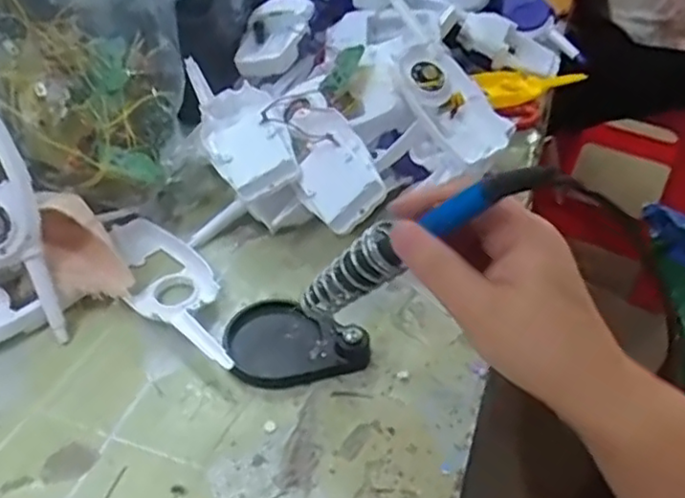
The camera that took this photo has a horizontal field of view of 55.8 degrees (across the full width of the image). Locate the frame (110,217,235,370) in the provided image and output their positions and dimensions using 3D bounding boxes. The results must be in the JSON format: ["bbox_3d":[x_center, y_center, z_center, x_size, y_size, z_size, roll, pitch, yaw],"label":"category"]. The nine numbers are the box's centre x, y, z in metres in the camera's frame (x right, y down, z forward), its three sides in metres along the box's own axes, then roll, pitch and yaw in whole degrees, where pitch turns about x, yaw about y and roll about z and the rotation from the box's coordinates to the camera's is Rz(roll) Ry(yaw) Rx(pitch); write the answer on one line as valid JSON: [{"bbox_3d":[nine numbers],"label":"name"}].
[{"bbox_3d":[-0.118,0.029,0.452,0.055,0.017,0.166,-24,48,-26],"label":"frame"}]

